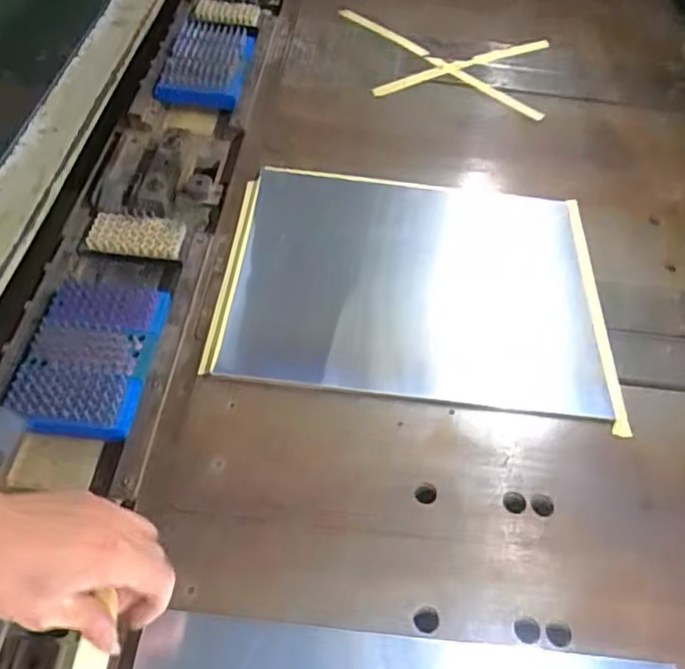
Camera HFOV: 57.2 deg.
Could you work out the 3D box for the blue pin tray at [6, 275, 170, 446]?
[{"bbox_3d":[-0.243,0.017,0.612,0.109,0.026,0.174,7,52,-1],"label":"blue pin tray"}]

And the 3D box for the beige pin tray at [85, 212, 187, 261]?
[{"bbox_3d":[-0.232,-0.110,0.710,0.102,0.020,0.050,4,52,-3],"label":"beige pin tray"}]

